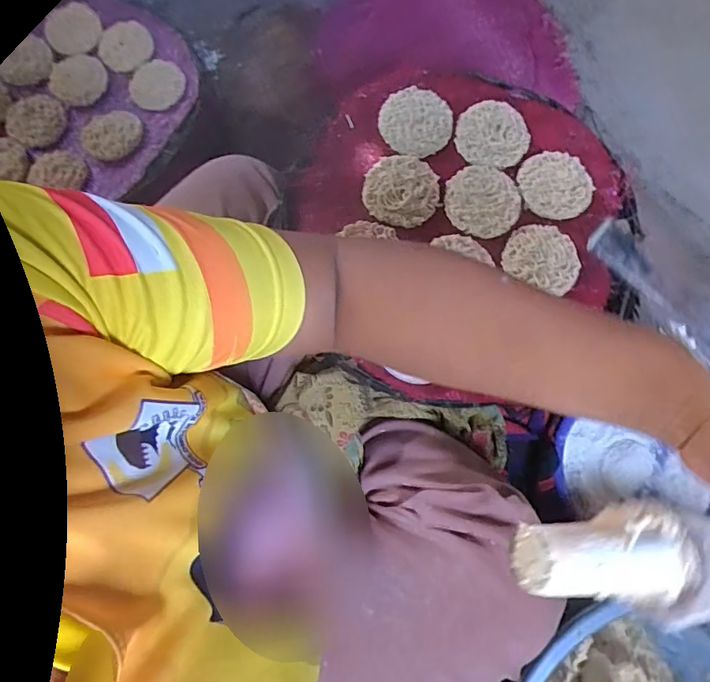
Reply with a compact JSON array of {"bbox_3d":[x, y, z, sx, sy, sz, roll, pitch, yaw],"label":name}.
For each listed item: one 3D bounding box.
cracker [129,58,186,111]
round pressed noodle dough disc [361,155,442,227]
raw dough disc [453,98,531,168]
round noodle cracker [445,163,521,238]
[{"bbox_3d":[-0.267,-0.343,0.725,0.073,0.012,0.063,-39,92,12],"label":"cracker"},{"bbox_3d":[0.047,-0.155,0.547,0.076,0.009,0.075,1,74,-2],"label":"round pressed noodle dough disc"},{"bbox_3d":[0.146,-0.220,0.568,0.074,0.011,0.076,1,74,-2],"label":"raw dough disc"},{"bbox_3d":[0.132,-0.144,0.550,0.074,0.007,0.077,1,74,-2],"label":"round noodle cracker"}]

